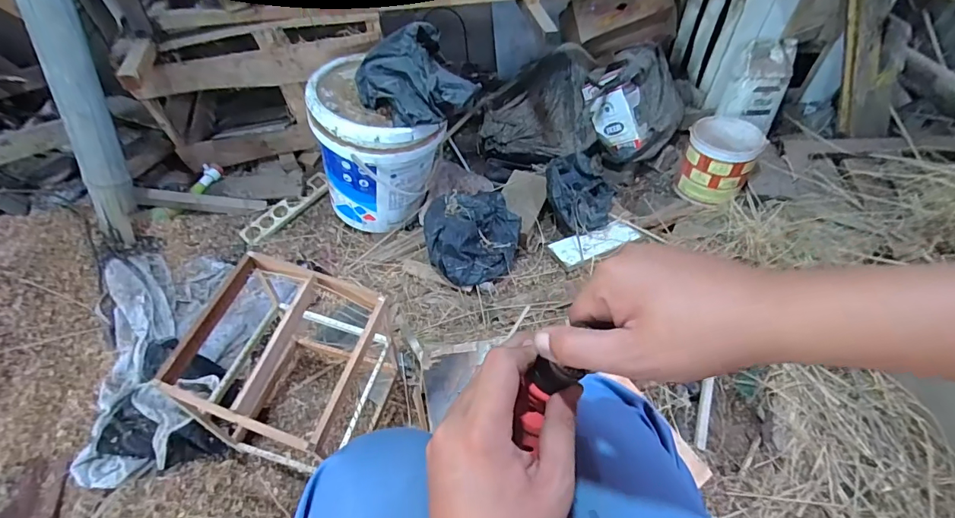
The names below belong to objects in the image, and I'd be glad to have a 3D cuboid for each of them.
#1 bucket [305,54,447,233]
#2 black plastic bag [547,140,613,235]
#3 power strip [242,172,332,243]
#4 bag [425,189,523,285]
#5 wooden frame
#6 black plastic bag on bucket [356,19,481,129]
[{"bbox_3d":[-0.237,-0.256,1.099,0.277,0.345,0.275,-17,51,-13],"label":"bucket"},{"bbox_3d":[0.270,-0.183,1.195,0.170,0.077,0.216,-11,50,-8],"label":"black plastic bag"},{"bbox_3d":[-0.511,-0.136,1.213,0.061,0.014,0.267,42,71,9],"label":"power strip"},{"bbox_3d":[-0.005,-0.057,1.094,0.236,0.120,0.192,-12,50,-12],"label":"bag"},{"bbox_3d":[-0.286,0.192,0.721,0.269,0.340,0.245,13,49,10],"label":"wooden frame"},{"bbox_3d":[-0.132,-0.377,0.924,0.184,0.116,0.200,-30,55,-22],"label":"black plastic bag on bucket"}]

